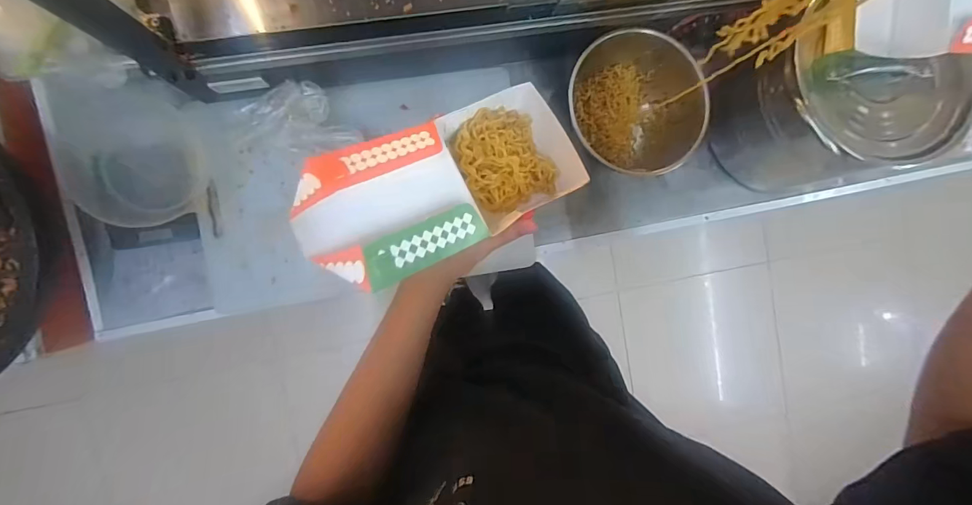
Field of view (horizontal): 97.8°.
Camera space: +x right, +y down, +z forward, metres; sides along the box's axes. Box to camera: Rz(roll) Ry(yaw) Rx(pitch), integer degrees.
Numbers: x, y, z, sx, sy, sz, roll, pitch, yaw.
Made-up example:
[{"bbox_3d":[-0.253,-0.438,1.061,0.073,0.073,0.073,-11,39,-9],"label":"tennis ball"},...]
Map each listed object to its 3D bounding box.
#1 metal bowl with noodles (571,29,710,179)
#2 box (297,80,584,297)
[{"bbox_3d":[0.196,-0.204,0.581,0.184,0.080,0.174,0,94,-6],"label":"metal bowl with noodles"},{"bbox_3d":[-0.022,-0.064,0.357,0.264,0.047,0.107,-29,97,-35],"label":"box"}]

